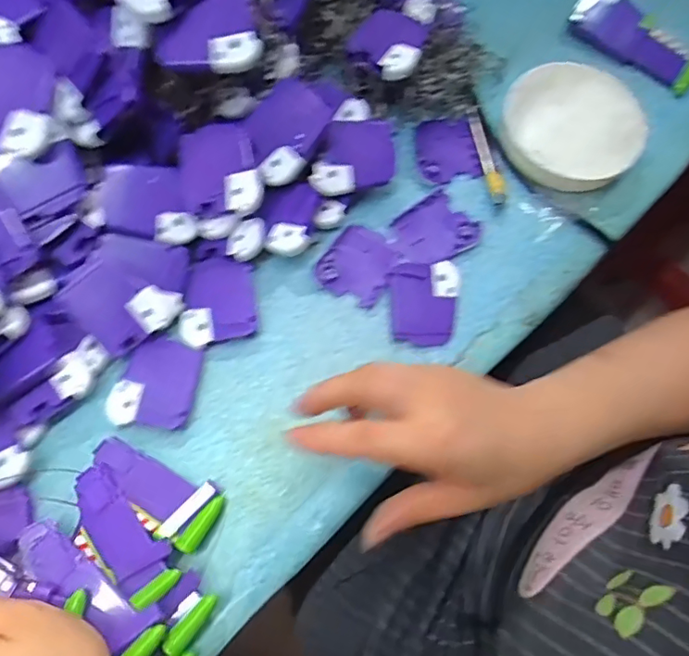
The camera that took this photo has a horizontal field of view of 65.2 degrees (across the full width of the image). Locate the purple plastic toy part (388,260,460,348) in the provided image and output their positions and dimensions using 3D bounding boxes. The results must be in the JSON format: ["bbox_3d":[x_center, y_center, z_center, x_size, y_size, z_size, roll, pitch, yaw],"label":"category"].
[{"bbox_3d":[0.060,-0.018,0.393,0.050,0.014,0.059,-4,72,-3],"label":"purple plastic toy part"}]

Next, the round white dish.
[{"bbox_3d":[0.185,-0.163,0.433,0.114,0.018,0.108,1,72,-2],"label":"round white dish"}]

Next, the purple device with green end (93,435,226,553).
[{"bbox_3d":[-0.123,0.102,0.345,0.090,0.019,0.039,28,74,7],"label":"purple device with green end"}]

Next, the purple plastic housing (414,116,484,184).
[{"bbox_3d":[0.081,-0.146,0.438,0.049,0.008,0.057,-10,73,-5],"label":"purple plastic housing"}]

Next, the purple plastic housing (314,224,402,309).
[{"bbox_3d":[0.011,-0.049,0.408,0.050,0.007,0.060,30,74,7],"label":"purple plastic housing"}]

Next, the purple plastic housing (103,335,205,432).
[{"bbox_3d":[-0.128,0.037,0.368,0.052,0.014,0.061,6,72,0],"label":"purple plastic housing"}]

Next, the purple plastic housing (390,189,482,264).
[{"bbox_3d":[0.069,-0.074,0.418,0.060,0.007,0.051,-34,76,-12],"label":"purple plastic housing"}]

